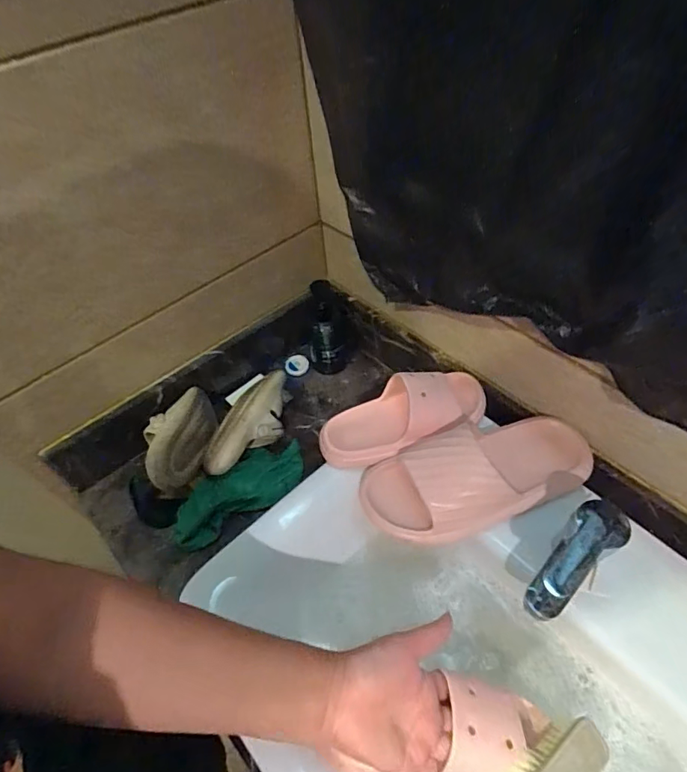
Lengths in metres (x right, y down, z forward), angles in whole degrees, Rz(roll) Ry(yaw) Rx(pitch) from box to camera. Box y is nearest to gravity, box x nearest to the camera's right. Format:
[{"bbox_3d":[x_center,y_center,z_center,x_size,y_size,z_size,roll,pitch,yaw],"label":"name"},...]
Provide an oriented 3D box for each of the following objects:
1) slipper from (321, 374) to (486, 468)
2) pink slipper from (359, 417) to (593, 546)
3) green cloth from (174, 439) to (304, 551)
[{"bbox_3d":[0.076,0.035,0.593,0.218,0.056,0.088,-16,52,-7],"label":"slipper"},{"bbox_3d":[0.154,0.092,0.531,0.265,0.070,0.112,-13,52,-5],"label":"pink slipper"},{"bbox_3d":[-0.148,0.144,0.674,0.212,0.043,0.077,-34,57,-20],"label":"green cloth"}]

